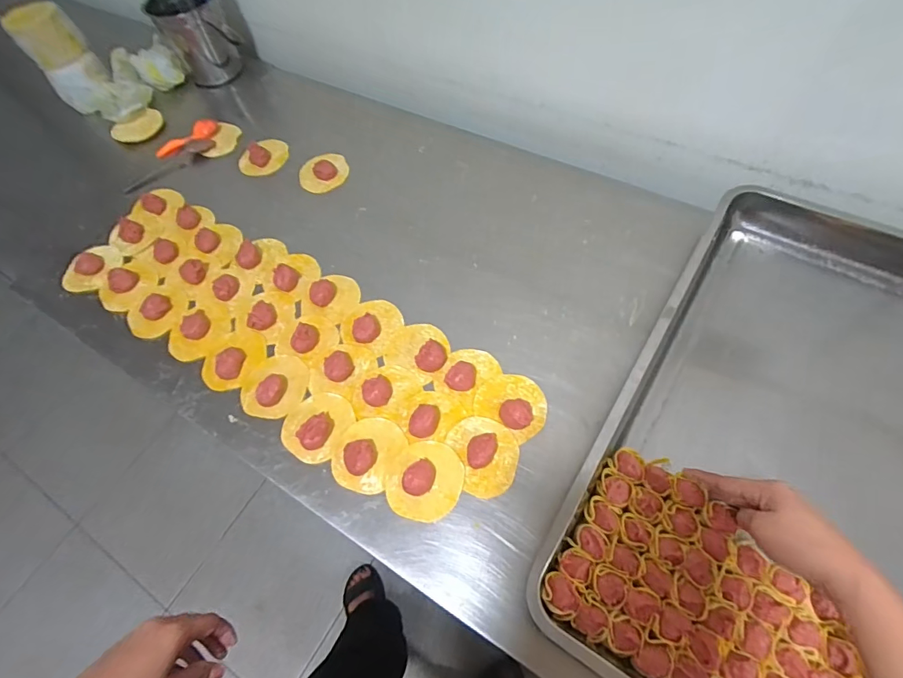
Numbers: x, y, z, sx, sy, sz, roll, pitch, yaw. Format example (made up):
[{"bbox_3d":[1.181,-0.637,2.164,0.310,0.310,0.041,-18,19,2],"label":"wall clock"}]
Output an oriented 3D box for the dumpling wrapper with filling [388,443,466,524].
[{"bbox_3d":[-0.029,0.151,0.501,0.078,0.023,0.083,-3,59,5],"label":"dumpling wrapper with filling"}]

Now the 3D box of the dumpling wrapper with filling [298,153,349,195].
[{"bbox_3d":[-0.209,-0.273,0.757,0.081,0.017,0.072,-29,60,-10],"label":"dumpling wrapper with filling"}]

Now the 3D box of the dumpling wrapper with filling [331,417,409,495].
[{"bbox_3d":[-0.096,0.125,0.518,0.070,0.023,0.083,18,63,17],"label":"dumpling wrapper with filling"}]

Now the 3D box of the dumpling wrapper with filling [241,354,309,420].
[{"bbox_3d":[-0.222,0.055,0.576,0.082,0.030,0.084,-3,59,5],"label":"dumpling wrapper with filling"}]

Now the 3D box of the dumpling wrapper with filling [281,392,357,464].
[{"bbox_3d":[-0.161,0.098,0.542,0.075,0.021,0.081,-3,59,5],"label":"dumpling wrapper with filling"}]

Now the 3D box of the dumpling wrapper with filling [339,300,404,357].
[{"bbox_3d":[-0.105,-0.024,0.600,0.076,0.024,0.074,-3,59,5],"label":"dumpling wrapper with filling"}]

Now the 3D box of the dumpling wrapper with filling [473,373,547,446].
[{"bbox_3d":[0.071,0.071,0.533,0.082,0.019,0.069,30,67,22],"label":"dumpling wrapper with filling"}]

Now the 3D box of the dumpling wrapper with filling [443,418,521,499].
[{"bbox_3d":[0.039,0.124,0.508,0.070,0.022,0.088,-19,58,-5],"label":"dumpling wrapper with filling"}]

